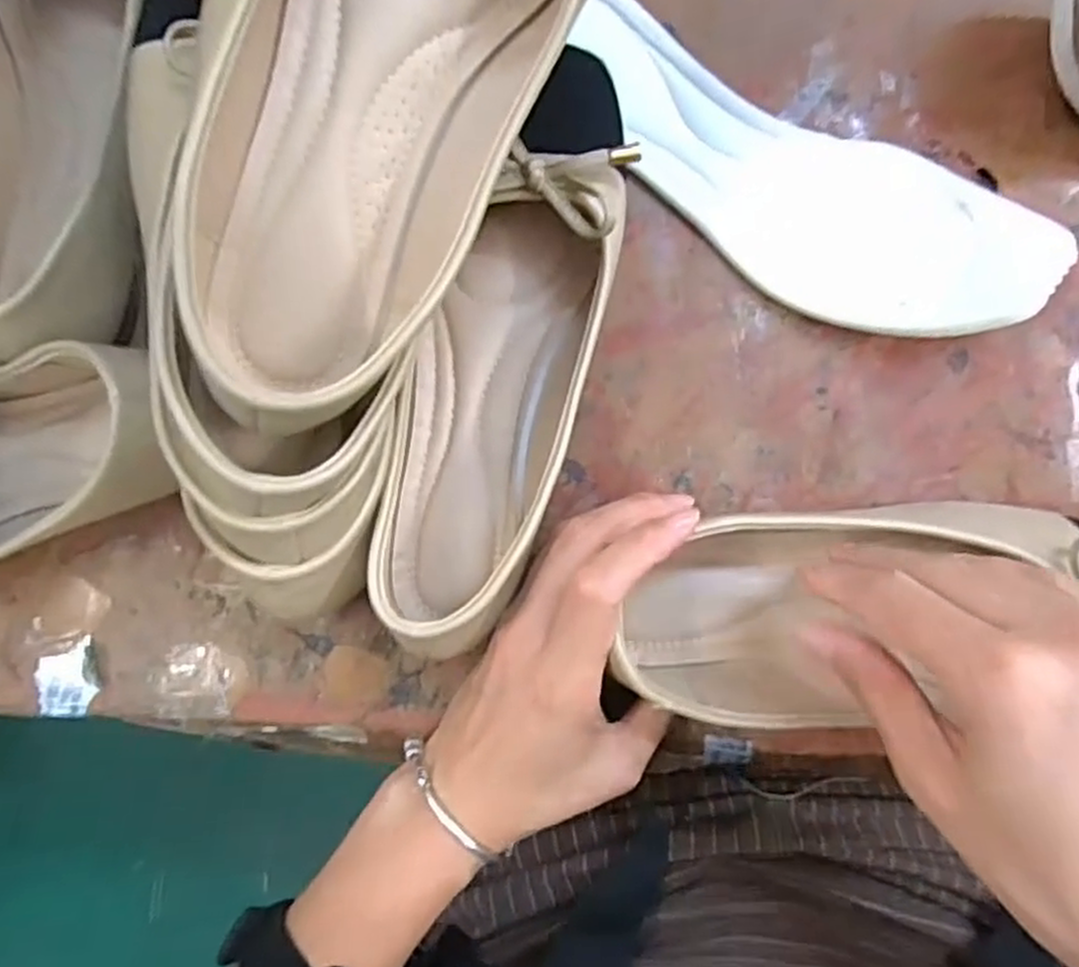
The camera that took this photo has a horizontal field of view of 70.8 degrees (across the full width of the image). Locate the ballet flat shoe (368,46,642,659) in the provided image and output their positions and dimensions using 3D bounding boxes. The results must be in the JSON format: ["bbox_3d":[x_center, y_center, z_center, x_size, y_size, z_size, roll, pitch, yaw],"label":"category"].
[{"bbox_3d":[-0.015,-0.057,0.303,0.073,0.062,0.239,14,90,5],"label":"ballet flat shoe"}]

